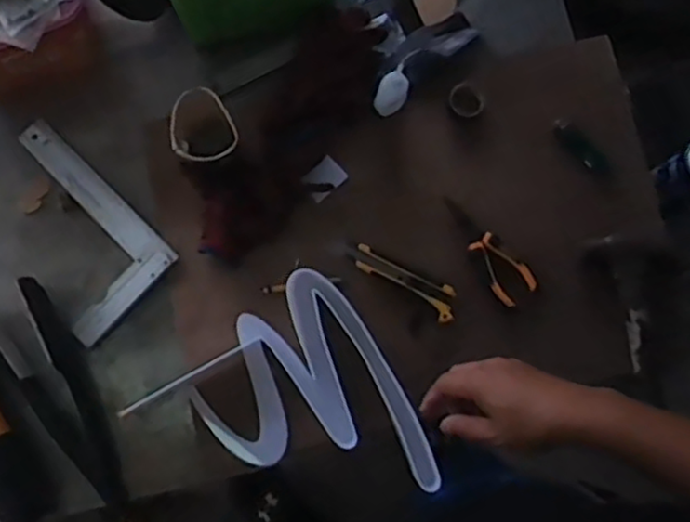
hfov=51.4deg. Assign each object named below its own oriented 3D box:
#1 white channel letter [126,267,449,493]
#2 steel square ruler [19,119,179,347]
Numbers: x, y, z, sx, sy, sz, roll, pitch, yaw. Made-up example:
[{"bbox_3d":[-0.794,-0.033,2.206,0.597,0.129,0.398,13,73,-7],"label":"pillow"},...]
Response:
[{"bbox_3d":[-0.042,0.178,0.793,0.238,0.042,0.275,-41,83,-8],"label":"white channel letter"},{"bbox_3d":[-0.332,-0.040,0.844,0.249,0.015,0.143,44,81,6],"label":"steel square ruler"}]

